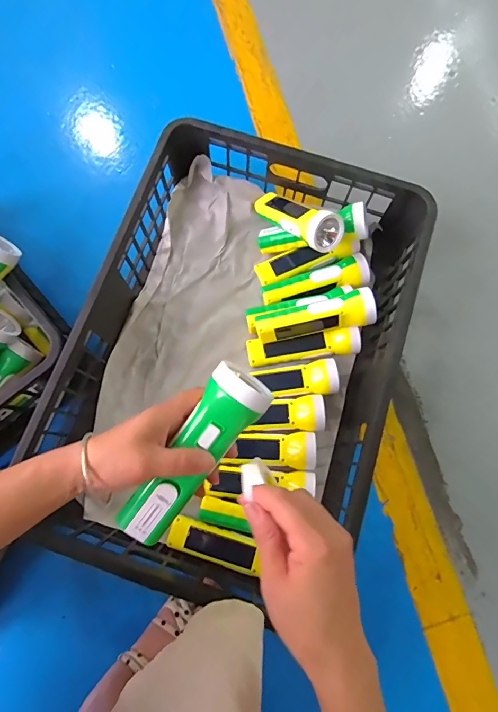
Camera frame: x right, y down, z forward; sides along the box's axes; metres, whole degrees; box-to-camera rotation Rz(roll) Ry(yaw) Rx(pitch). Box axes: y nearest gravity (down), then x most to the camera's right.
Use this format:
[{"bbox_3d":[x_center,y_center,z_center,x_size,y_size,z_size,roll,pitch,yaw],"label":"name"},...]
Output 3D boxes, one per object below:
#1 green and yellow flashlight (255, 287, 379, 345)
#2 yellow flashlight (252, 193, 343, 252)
[{"bbox_3d":[0.093,-0.057,0.566,0.171,0.045,0.054,-12,78,11],"label":"green and yellow flashlight"},{"bbox_3d":[0.076,-0.208,0.593,0.067,0.053,0.170,-30,39,-8],"label":"yellow flashlight"}]

